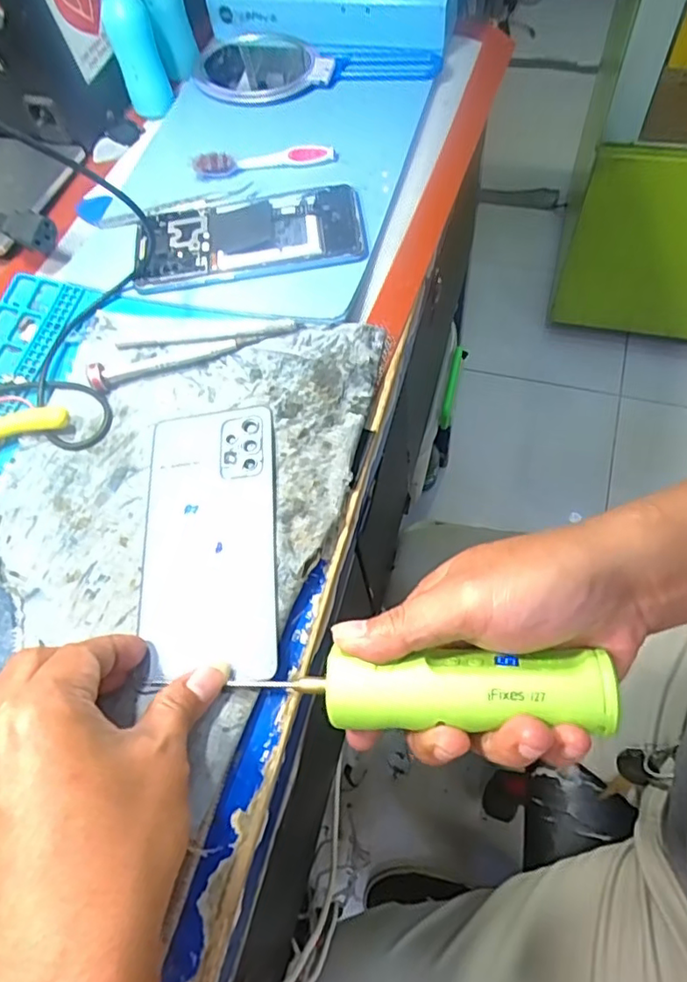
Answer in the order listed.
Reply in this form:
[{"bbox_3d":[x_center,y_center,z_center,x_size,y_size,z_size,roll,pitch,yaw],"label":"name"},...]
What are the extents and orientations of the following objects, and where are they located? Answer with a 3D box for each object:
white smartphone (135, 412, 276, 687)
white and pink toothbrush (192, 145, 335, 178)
[{"bbox_3d":[-0.074,0.020,0.315,0.072,0.010,0.147,-4,66,-1],"label":"white smartphone"},{"bbox_3d":[-0.059,-0.245,0.423,0.102,0.015,0.014,-5,63,4],"label":"white and pink toothbrush"}]

